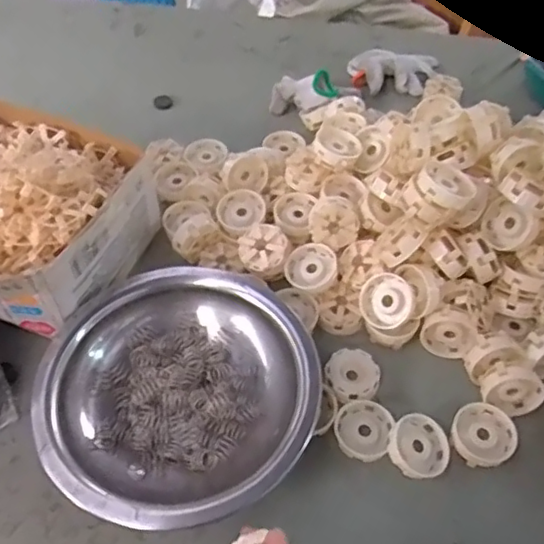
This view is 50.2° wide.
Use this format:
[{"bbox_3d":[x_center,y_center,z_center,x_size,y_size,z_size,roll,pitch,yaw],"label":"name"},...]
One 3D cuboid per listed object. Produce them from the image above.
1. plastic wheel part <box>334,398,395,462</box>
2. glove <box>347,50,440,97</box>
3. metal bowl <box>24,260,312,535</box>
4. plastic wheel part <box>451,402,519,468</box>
[{"bbox_3d":[0.106,0.177,0.662,0.063,0.019,0.068,0,53,0],"label":"plastic wheel part"},{"bbox_3d":[0.239,-0.368,1.085,0.179,0.048,0.101,-7,53,-6],"label":"glove"},{"bbox_3d":[-0.108,0.129,0.670,0.295,0.067,0.309,0,53,0],"label":"metal bowl"},{"bbox_3d":[0.238,0.184,0.657,0.067,0.022,0.067,0,53,0],"label":"plastic wheel part"}]

